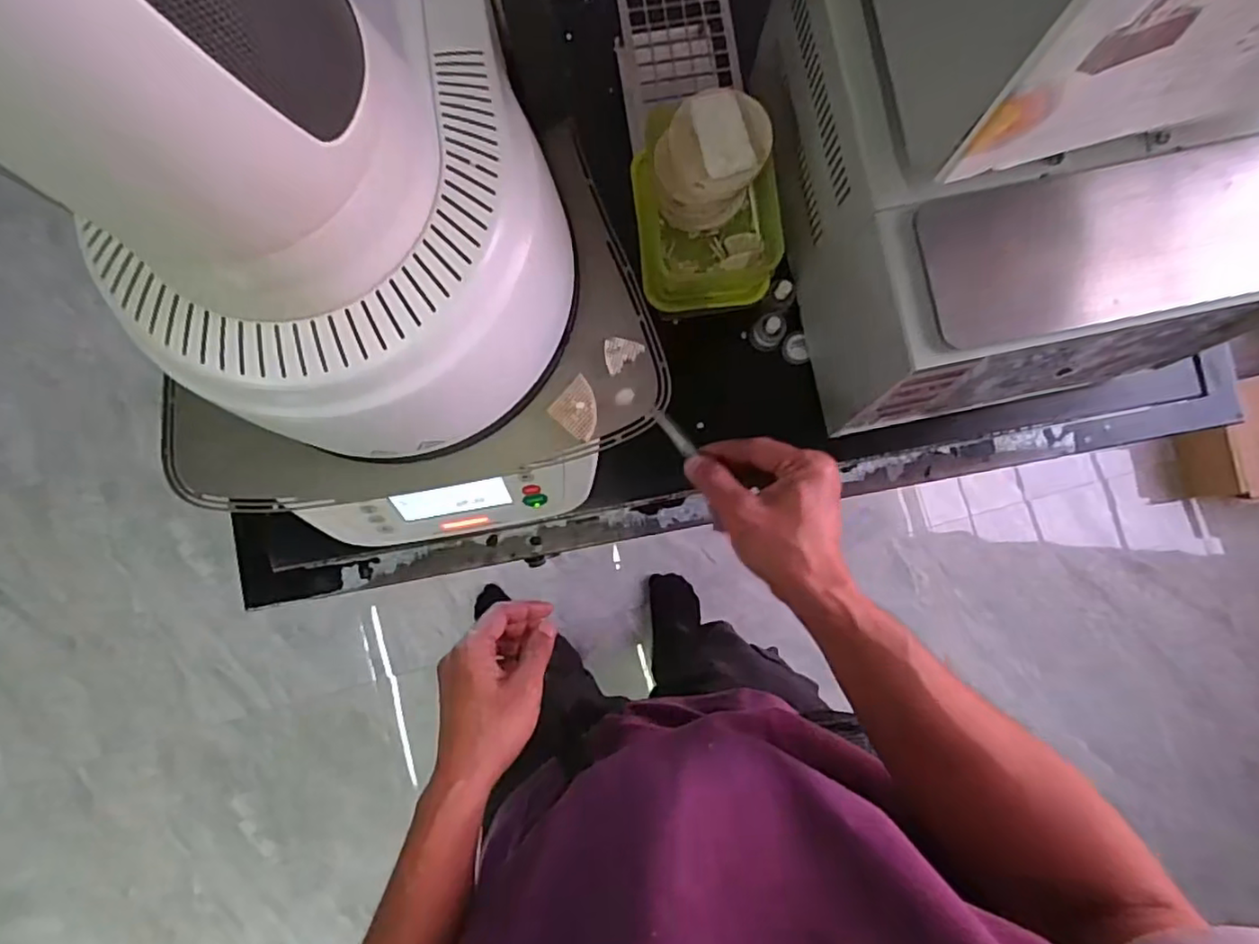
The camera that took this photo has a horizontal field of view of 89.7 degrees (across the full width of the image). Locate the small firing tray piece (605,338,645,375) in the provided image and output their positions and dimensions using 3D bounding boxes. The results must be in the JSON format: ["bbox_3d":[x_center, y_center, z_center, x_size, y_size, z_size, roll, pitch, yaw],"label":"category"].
[{"bbox_3d":[-0.007,-0.091,0.476,0.031,0.009,0.024,-38,87,-2],"label":"small firing tray piece"}]

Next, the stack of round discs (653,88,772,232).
[{"bbox_3d":[0.062,-0.248,0.505,0.084,0.067,0.090,34,87,2],"label":"stack of round discs"}]

